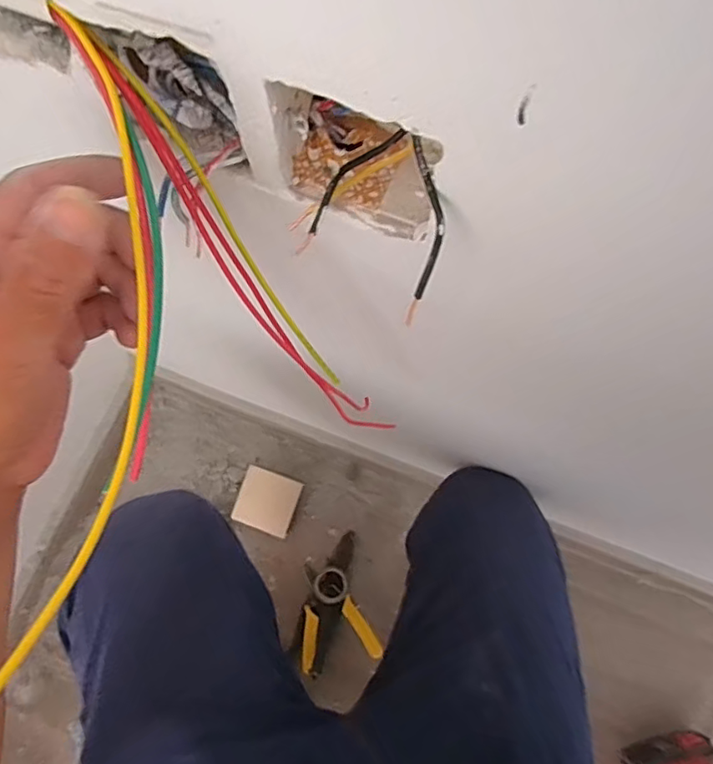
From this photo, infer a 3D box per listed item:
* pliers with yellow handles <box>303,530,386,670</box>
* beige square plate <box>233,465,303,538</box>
[{"bbox_3d":[-0.034,0.303,0.796,0.103,0.042,0.164,-11,73,-3],"label":"pliers with yellow handles"},{"bbox_3d":[-0.129,0.173,0.833,0.082,0.010,0.082,20,86,-4],"label":"beige square plate"}]

